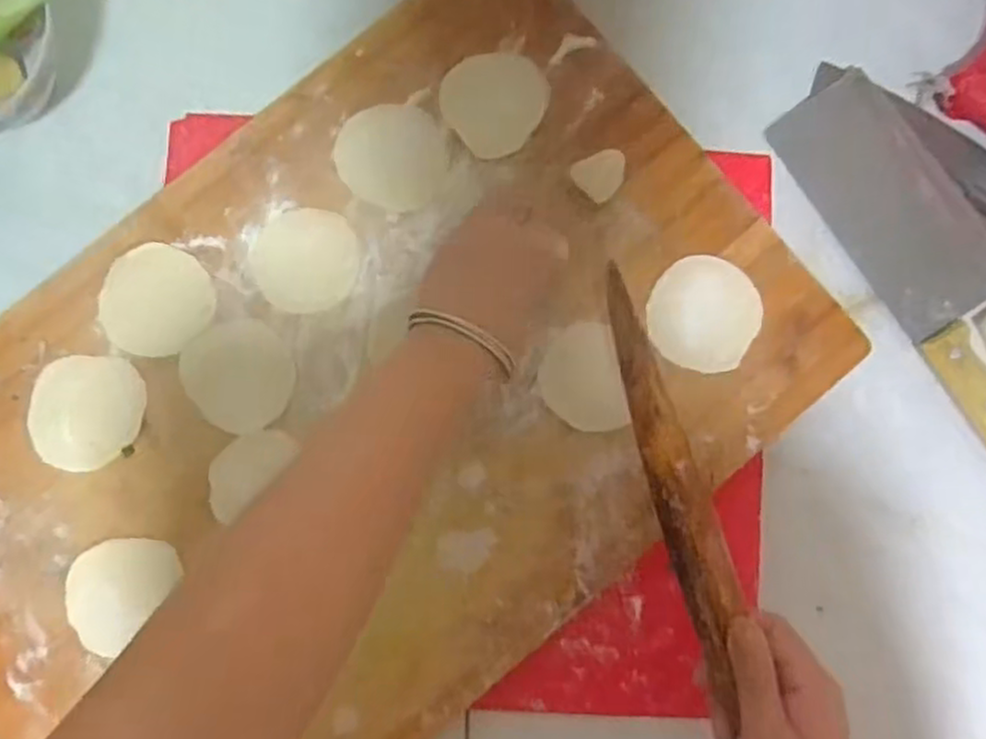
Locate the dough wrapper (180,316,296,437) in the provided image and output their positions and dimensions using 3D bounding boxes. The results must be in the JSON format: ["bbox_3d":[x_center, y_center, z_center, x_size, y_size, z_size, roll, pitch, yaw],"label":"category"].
[{"bbox_3d":[-0.158,0.002,0.457,0.064,0.004,0.069,0,85,-1],"label":"dough wrapper"}]

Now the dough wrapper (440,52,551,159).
[{"bbox_3d":[0.003,-0.175,0.477,0.067,0.004,0.064,0,85,-1],"label":"dough wrapper"}]

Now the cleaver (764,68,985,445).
[{"bbox_3d":[0.300,-0.070,0.491,0.084,0.024,0.282,-32,86,-4],"label":"cleaver"}]

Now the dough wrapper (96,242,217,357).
[{"bbox_3d":[-0.209,-0.043,0.455,0.066,0.004,0.065,0,85,-1],"label":"dough wrapper"}]

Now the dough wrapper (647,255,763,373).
[{"bbox_3d":[0.136,-0.035,0.468,0.069,0.006,0.068,0,90,-1],"label":"dough wrapper"}]

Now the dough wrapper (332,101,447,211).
[{"bbox_3d":[-0.065,-0.137,0.471,0.069,0.004,0.066,5,85,-1],"label":"dough wrapper"}]

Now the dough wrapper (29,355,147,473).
[{"bbox_3d":[-0.250,0.027,0.451,0.064,0.004,0.068,7,85,-1],"label":"dough wrapper"}]

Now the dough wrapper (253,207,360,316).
[{"bbox_3d":[-0.118,-0.069,0.465,0.063,0.004,0.065,6,85,-1],"label":"dough wrapper"}]

